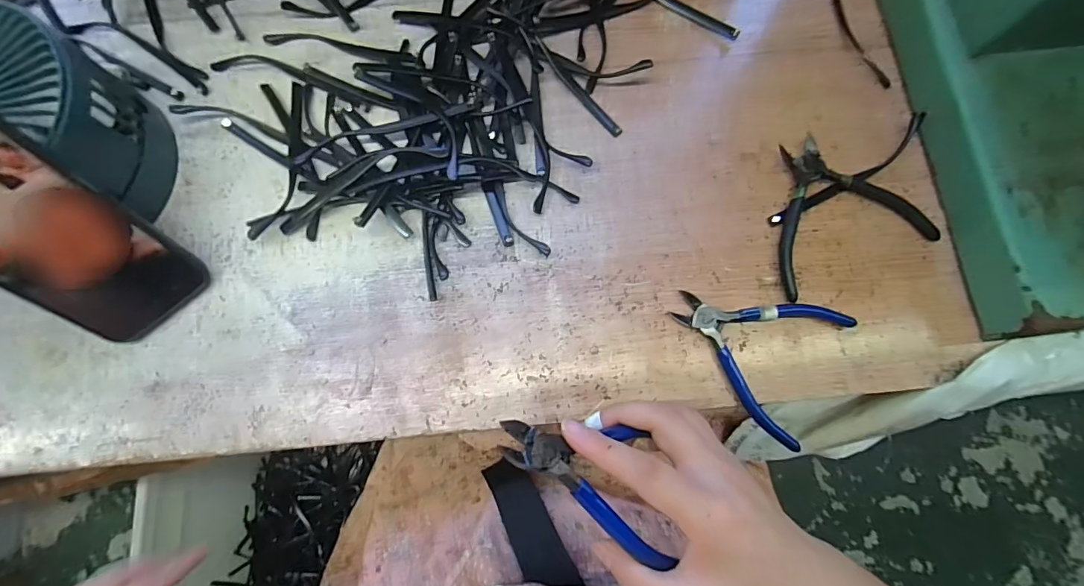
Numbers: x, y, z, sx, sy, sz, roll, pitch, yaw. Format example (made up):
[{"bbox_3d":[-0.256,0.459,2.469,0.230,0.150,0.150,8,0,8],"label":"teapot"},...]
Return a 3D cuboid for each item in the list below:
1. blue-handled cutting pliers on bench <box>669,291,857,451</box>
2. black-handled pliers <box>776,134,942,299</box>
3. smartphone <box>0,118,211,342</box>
[{"bbox_3d":[0.149,0.034,0.333,0.112,0.012,0.099,33,81,7],"label":"blue-handled cutting pliers on bench"},{"bbox_3d":[0.215,-0.066,0.350,0.123,0.016,0.105,-23,79,-4],"label":"black-handled pliers"},{"bbox_3d":[-0.298,-0.036,0.282,0.076,0.167,0.005,-40,47,-9],"label":"smartphone"}]

